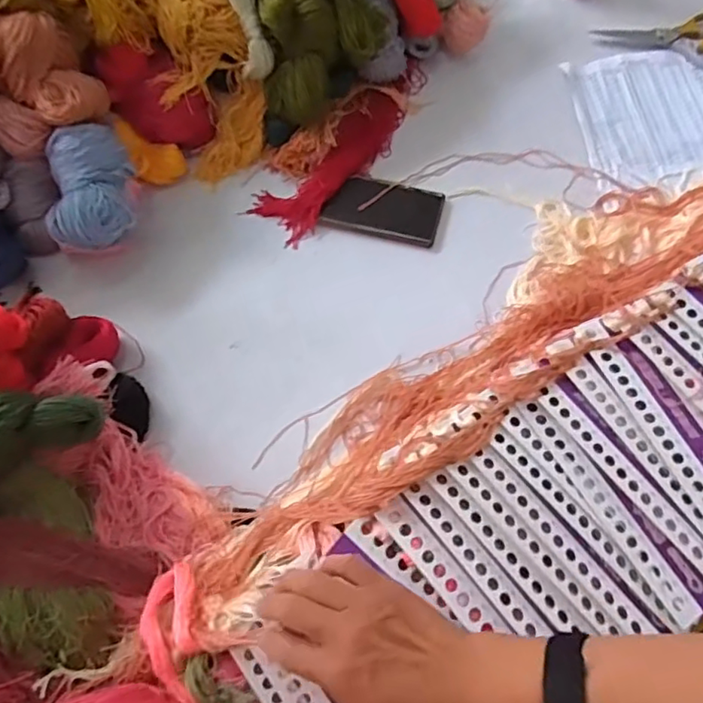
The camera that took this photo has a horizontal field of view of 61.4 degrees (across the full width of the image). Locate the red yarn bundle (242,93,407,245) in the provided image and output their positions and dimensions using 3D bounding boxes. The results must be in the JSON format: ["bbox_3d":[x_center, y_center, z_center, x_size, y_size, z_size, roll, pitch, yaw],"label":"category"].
[{"bbox_3d":[-0.018,-0.243,0.748,0.084,0.035,0.237,42,76,16],"label":"red yarn bundle"}]

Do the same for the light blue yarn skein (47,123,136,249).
[{"bbox_3d":[-0.292,-0.181,0.664,0.079,0.085,0.128,-5,69,1],"label":"light blue yarn skein"}]

